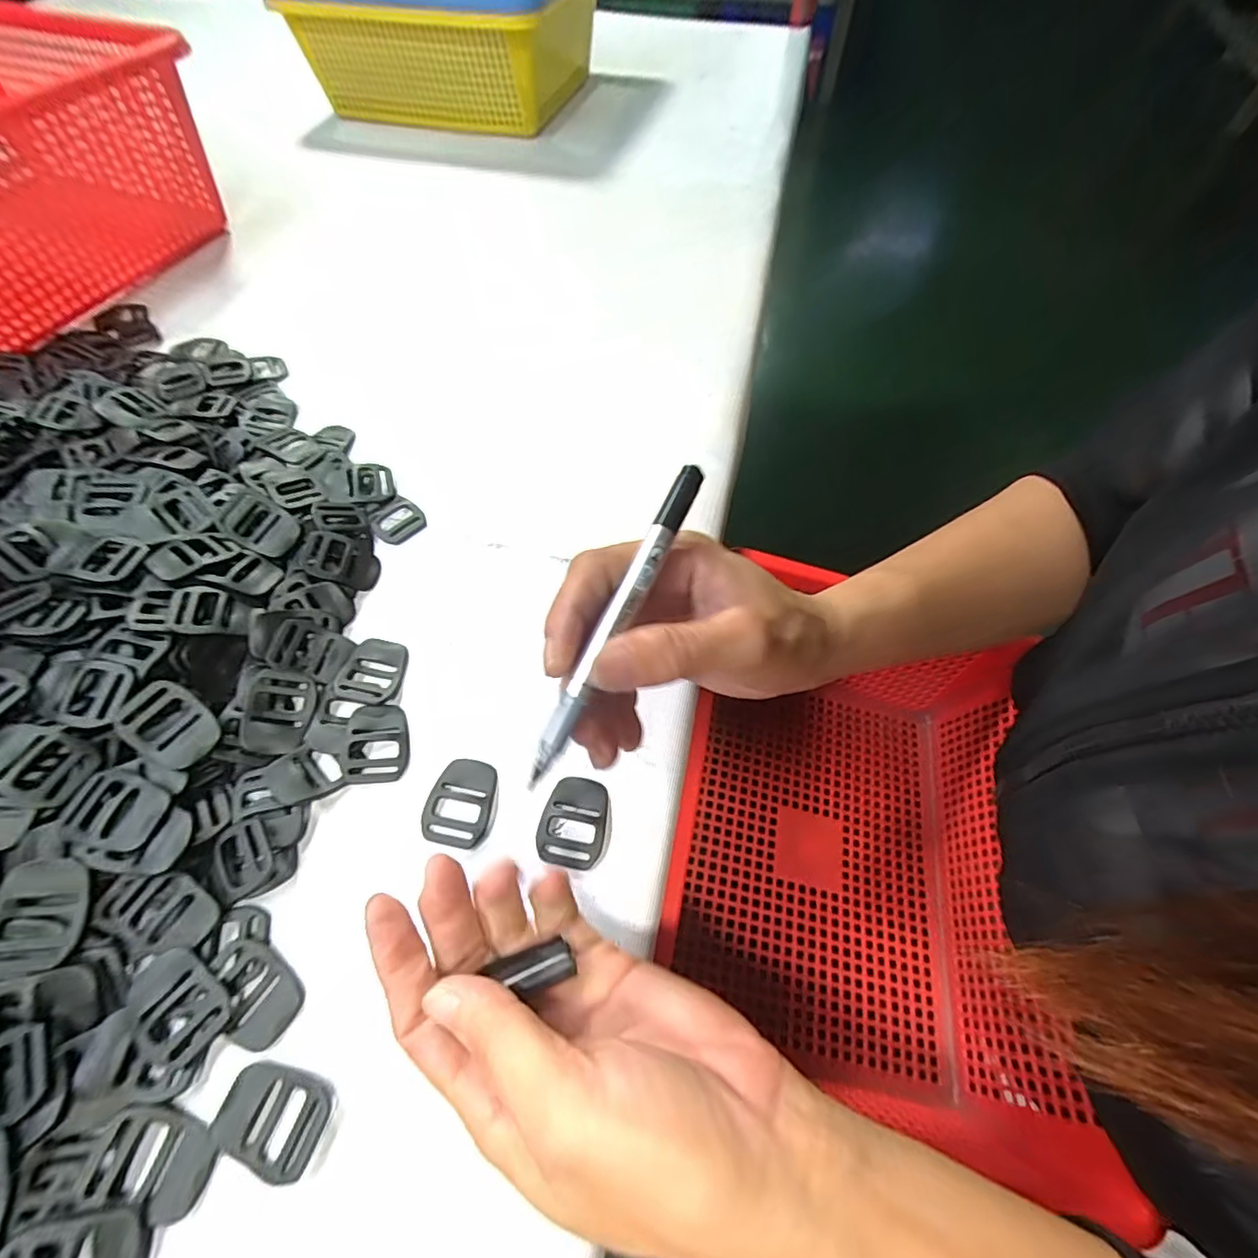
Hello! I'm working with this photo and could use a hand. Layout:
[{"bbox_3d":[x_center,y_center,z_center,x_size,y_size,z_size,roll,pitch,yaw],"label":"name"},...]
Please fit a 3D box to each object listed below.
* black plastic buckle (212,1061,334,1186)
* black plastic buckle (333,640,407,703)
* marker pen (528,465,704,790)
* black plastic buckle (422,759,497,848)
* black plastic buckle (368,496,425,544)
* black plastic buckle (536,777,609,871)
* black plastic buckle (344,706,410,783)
[{"bbox_3d":[-0.126,0.173,0.204,0.038,0.004,0.029,13,61,8],"label":"black plastic buckle"},{"bbox_3d":[-0.130,0.021,0.294,0.025,0.009,0.037,6,60,5],"label":"black plastic buckle"},{"bbox_3d":[-0.004,-0.005,0.194,0.008,0.006,0.121,25,78,15],"label":"marker pen"},{"bbox_3d":[-0.076,0.078,0.263,0.028,0.007,0.038,9,61,6],"label":"black plastic buckle"},{"bbox_3d":[-0.139,-0.066,0.347,0.027,0.005,0.029,34,66,19],"label":"black plastic buckle"},{"bbox_3d":[-0.025,0.086,0.259,0.028,0.007,0.038,6,60,5],"label":"black plastic buckle"},{"bbox_3d":[-0.120,0.054,0.276,0.027,0.008,0.038,1,63,-20],"label":"black plastic buckle"}]

